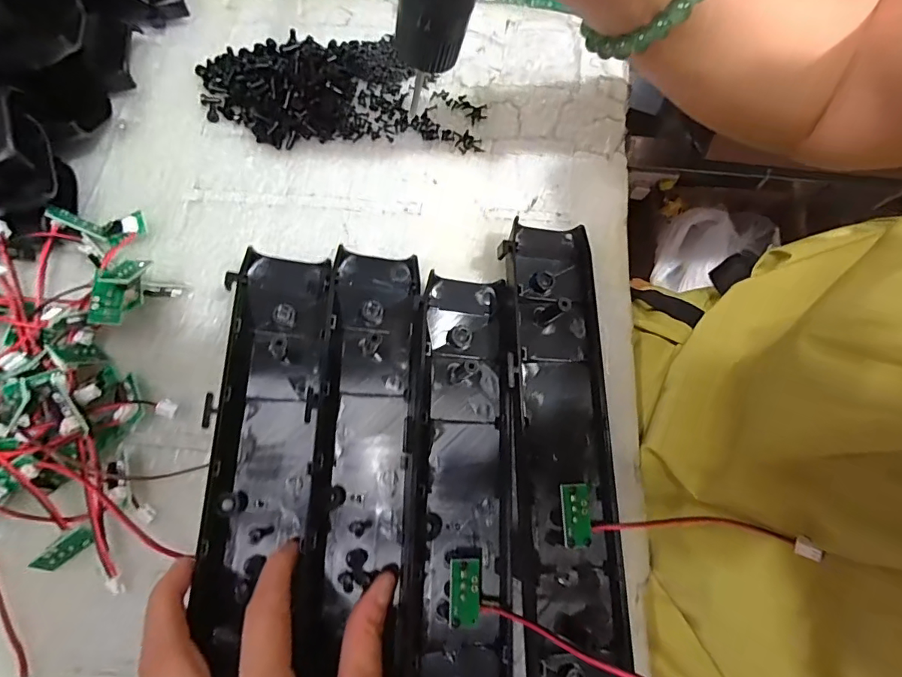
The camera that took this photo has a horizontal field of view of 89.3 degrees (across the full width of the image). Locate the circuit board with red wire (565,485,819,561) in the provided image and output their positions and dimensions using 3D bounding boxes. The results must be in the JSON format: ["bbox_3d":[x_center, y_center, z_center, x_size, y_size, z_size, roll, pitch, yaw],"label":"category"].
[{"bbox_3d":[0.113,0.089,0.226,0.111,0.031,0.030,2,75,-1],"label":"circuit board with red wire"}]

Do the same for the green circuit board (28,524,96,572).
[{"bbox_3d":[-0.191,0.104,0.226,0.025,0.004,0.013,-40,124,-19],"label":"green circuit board"}]

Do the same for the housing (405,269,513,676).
[{"bbox_3d":[0.006,0.094,0.236,0.051,0.022,0.272,1,75,-1],"label":"housing"}]

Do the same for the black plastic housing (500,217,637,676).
[{"bbox_3d":[0.063,0.063,0.242,0.055,0.028,0.272,0,75,-1],"label":"black plastic housing"}]

